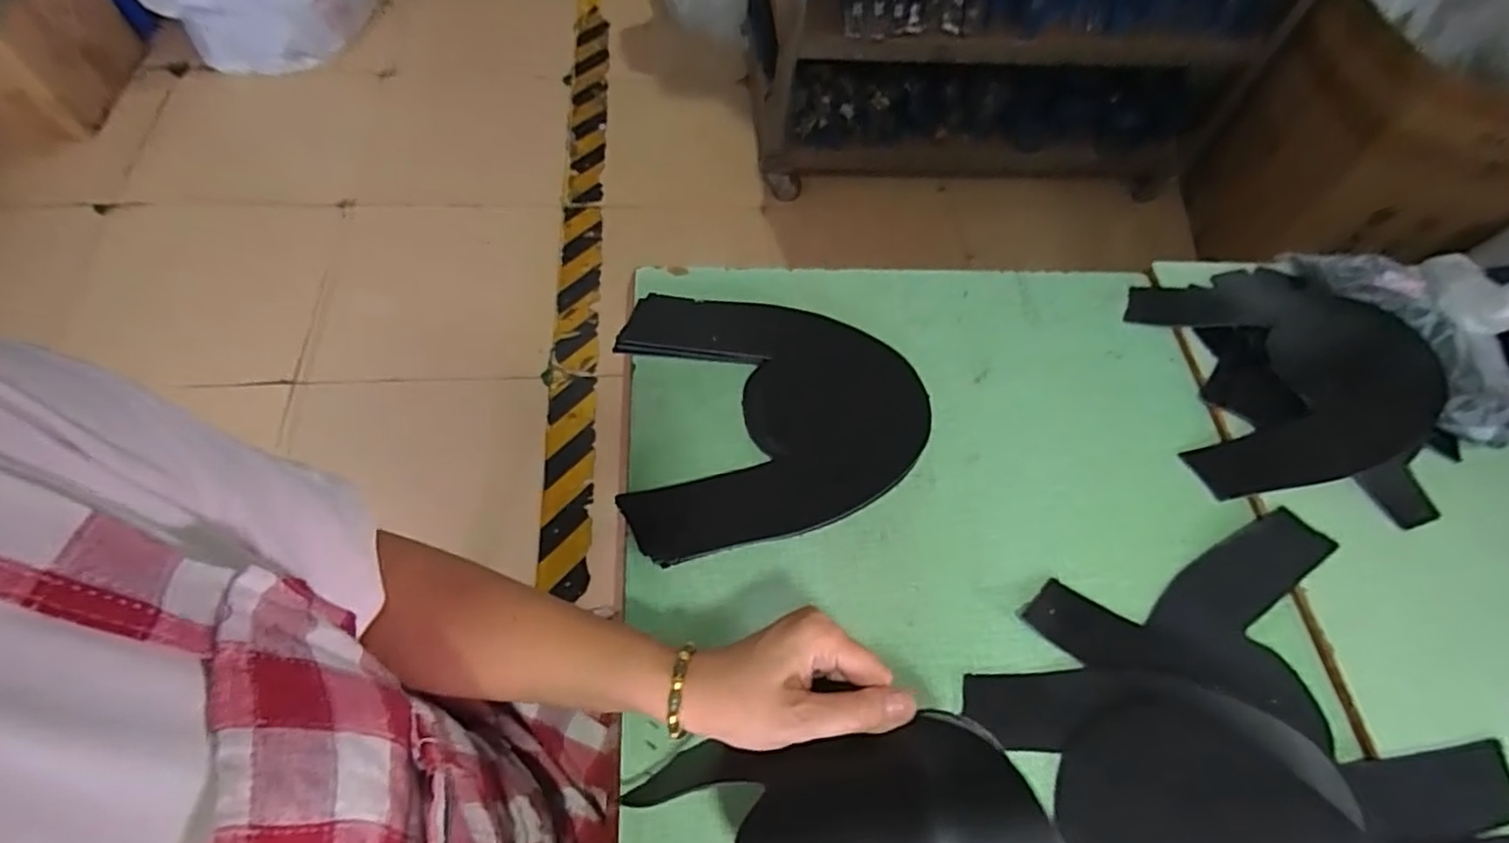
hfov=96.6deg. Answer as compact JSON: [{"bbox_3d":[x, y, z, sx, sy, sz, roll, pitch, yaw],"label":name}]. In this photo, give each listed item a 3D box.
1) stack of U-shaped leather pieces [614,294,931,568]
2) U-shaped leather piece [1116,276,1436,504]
[{"bbox_3d":[0.016,-0.006,0.566,0.243,0.034,0.232,-2,60,-5],"label":"stack of U-shaped leather pieces"},{"bbox_3d":[0.492,-0.056,0.627,0.238,0.038,0.228,-8,61,-8],"label":"U-shaped leather piece"}]

